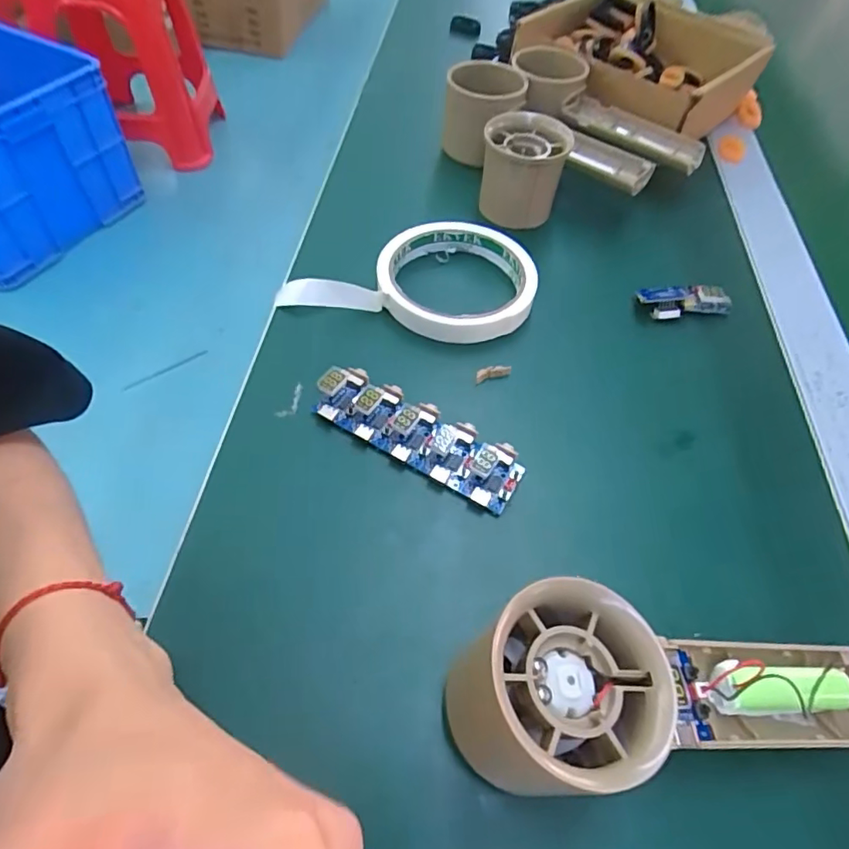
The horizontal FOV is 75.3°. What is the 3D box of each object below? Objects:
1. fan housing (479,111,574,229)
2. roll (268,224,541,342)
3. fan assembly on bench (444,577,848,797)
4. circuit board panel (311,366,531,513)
[{"bbox_3d":[0.066,-0.172,0.376,0.053,0.059,0.055,14,56,5],"label":"fan housing"},{"bbox_3d":[-0.005,-0.092,0.334,0.141,0.020,0.085,12,56,3],"label":"roll"},{"bbox_3d":[0.089,0.089,0.188,0.159,0.058,0.058,1,56,-5],"label":"fan assembly on bench"},{"bbox_3d":[-0.003,0.004,0.271,0.107,0.017,0.031,28,58,14],"label":"circuit board panel"}]

